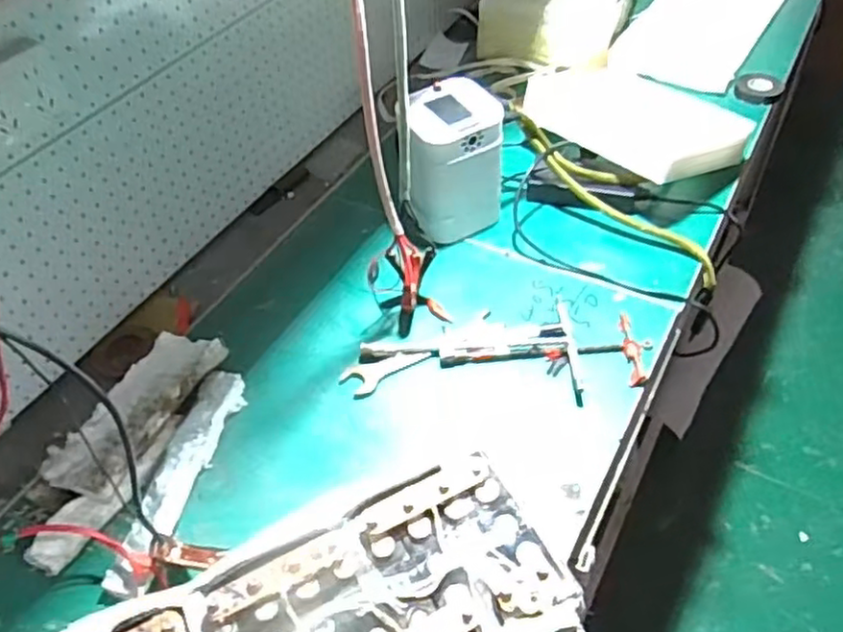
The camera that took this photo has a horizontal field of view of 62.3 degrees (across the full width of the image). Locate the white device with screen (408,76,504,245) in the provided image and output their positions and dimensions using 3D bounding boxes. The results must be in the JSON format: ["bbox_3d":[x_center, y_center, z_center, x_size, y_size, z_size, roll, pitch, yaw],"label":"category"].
[{"bbox_3d":[0.040,-0.228,1.054,0.142,0.203,0.132,-18,51,-14],"label":"white device with screen"}]

